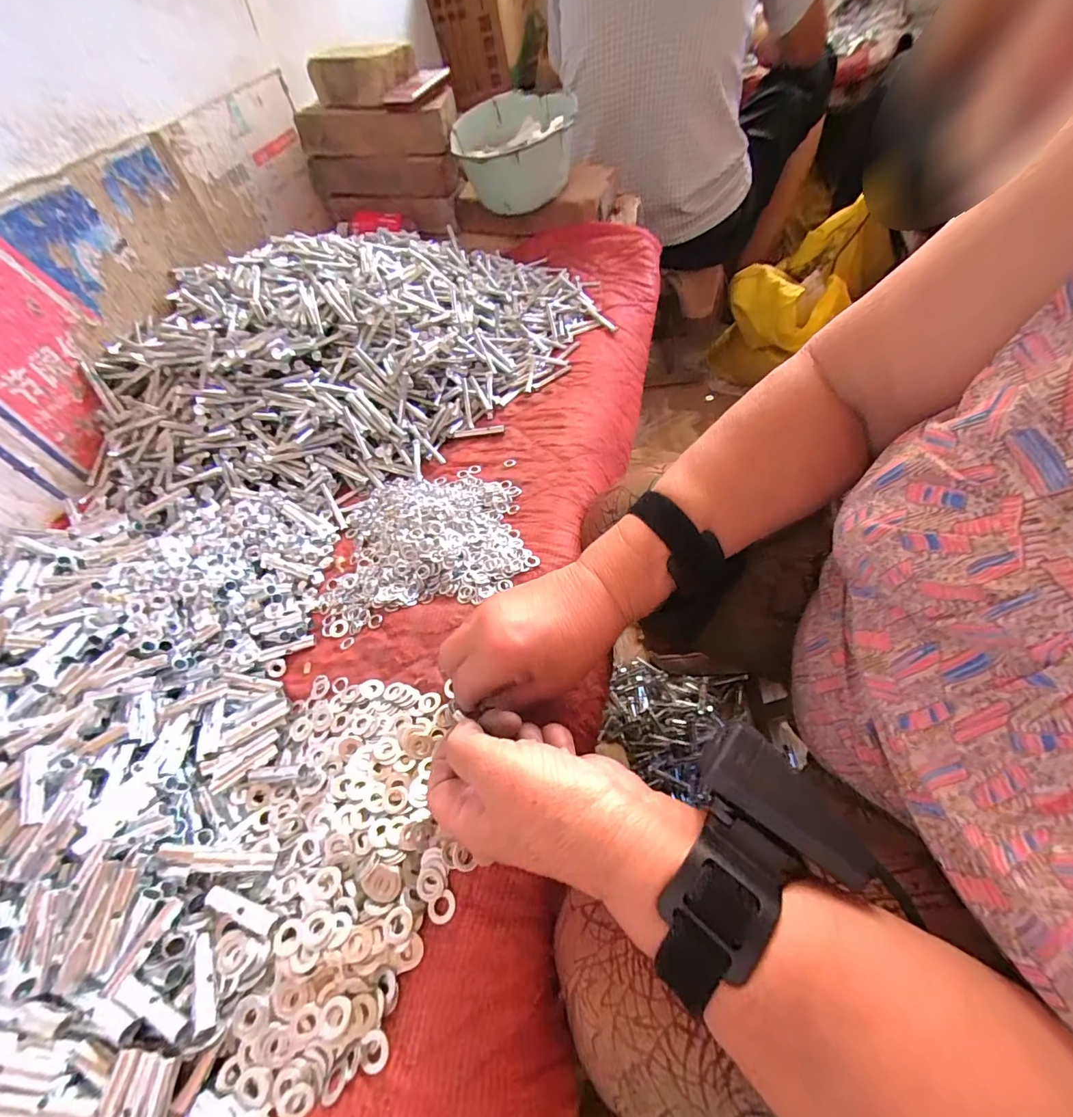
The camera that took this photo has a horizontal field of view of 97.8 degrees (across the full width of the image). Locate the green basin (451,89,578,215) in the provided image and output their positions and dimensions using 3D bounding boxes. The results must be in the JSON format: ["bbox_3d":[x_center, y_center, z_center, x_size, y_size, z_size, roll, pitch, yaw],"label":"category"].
[{"bbox_3d":[-0.041,-0.609,0.716,0.163,0.121,0.201,-8,52,4],"label":"green basin"}]

